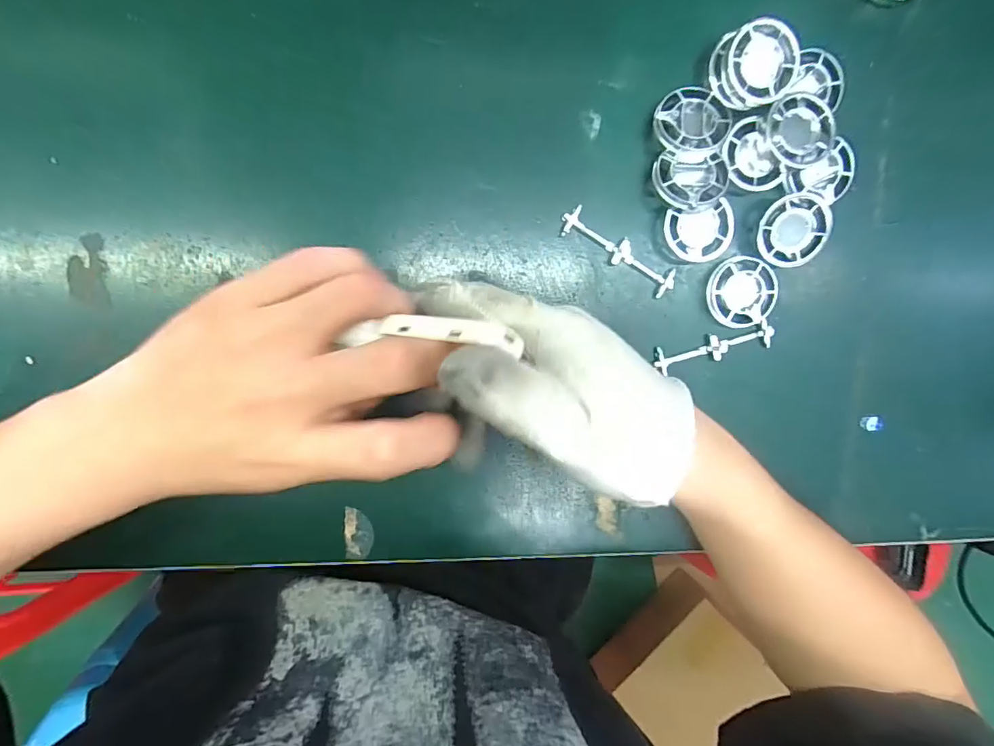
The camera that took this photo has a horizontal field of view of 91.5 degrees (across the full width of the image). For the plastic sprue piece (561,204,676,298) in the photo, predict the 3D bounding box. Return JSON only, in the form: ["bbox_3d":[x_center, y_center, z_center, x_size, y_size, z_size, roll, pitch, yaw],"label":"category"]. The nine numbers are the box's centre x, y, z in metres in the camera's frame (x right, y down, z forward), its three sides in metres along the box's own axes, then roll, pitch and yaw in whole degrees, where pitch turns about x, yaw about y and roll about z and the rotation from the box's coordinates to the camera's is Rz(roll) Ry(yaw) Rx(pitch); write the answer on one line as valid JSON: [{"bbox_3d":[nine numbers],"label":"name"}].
[{"bbox_3d":[0.067,-0.067,0.267,0.072,0.005,0.017,30,94,-9],"label":"plastic sprue piece"}]

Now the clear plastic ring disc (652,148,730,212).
[{"bbox_3d":[0.101,-0.100,0.252,0.037,0.011,0.032,0,97,-6],"label":"clear plastic ring disc"}]

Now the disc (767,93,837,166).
[{"bbox_3d":[0.159,-0.127,0.255,0.032,0.012,0.036,-24,99,-2],"label":"disc"}]

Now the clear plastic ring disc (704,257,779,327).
[{"bbox_3d":[0.138,-0.046,0.273,0.039,0.007,0.038,-7,98,-4],"label":"clear plastic ring disc"}]

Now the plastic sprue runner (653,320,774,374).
[{"bbox_3d":[0.126,-0.015,0.278,0.069,0.004,0.016,-14,99,-4],"label":"plastic sprue runner"}]

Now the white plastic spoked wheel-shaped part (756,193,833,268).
[{"bbox_3d":[0.163,-0.078,0.266,0.037,0.008,0.037,-8,98,-4],"label":"white plastic spoked wheel-shaped part"}]

